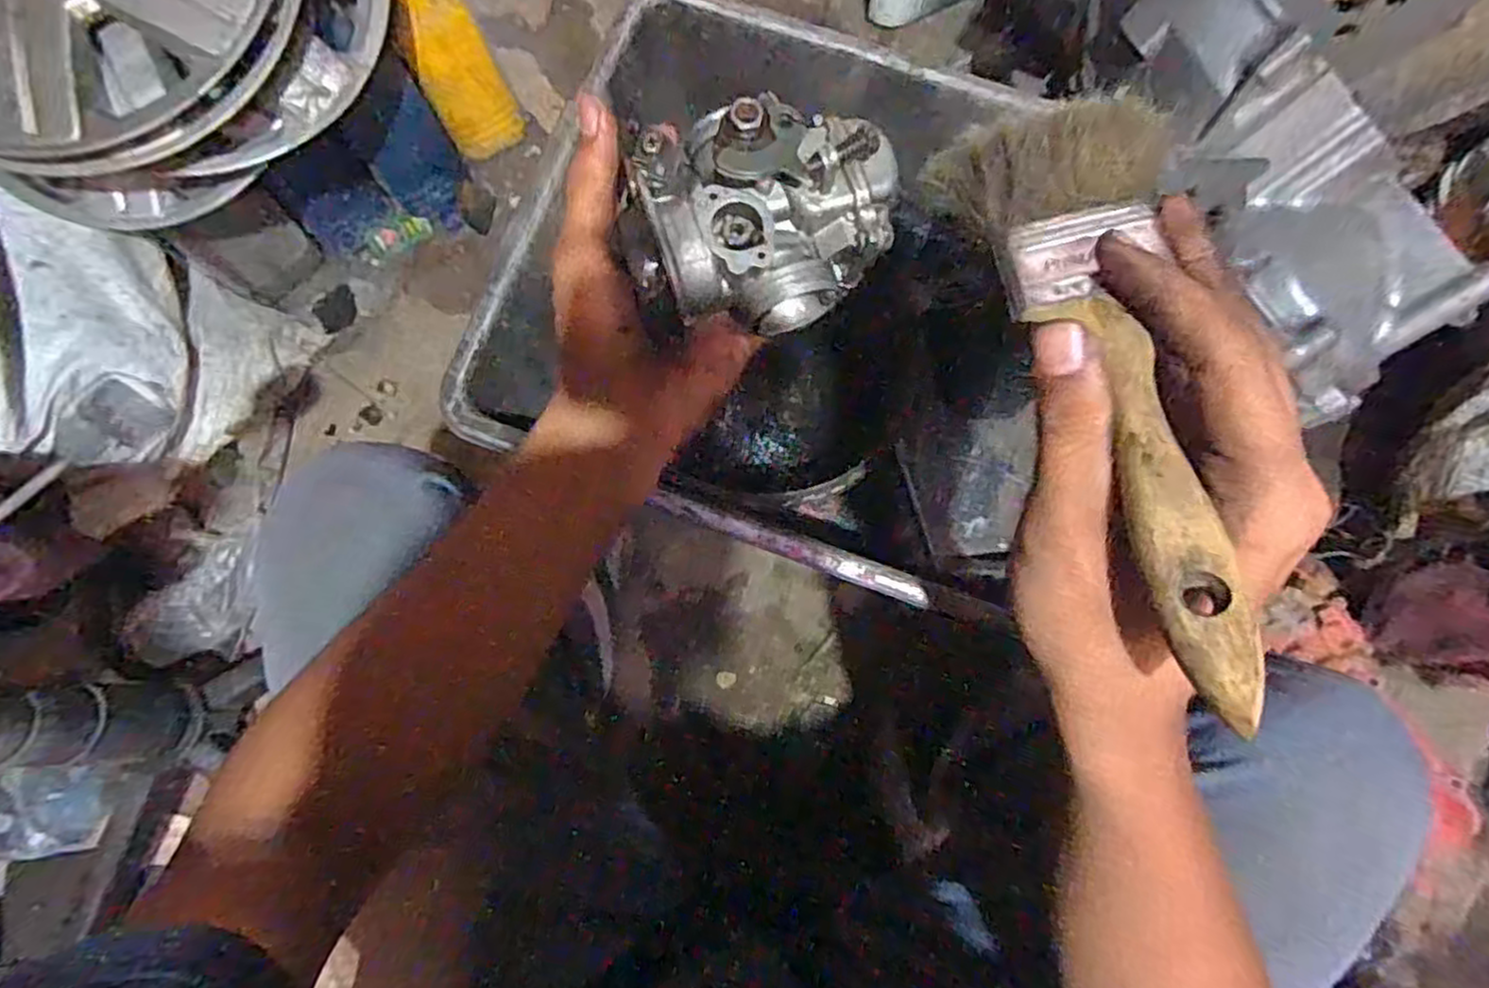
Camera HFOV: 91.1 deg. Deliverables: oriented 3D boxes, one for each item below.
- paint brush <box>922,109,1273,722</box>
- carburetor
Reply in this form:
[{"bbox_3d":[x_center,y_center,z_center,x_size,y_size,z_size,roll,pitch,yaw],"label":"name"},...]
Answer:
[{"bbox_3d":[0.107,-0.038,0.206,0.065,0.026,0.192,-4,66,-2],"label":"paint brush"},{"bbox_3d":[0.008,-0.108,0.292,0.101,0.050,0.087,-8,108,2],"label":"carburetor"}]

